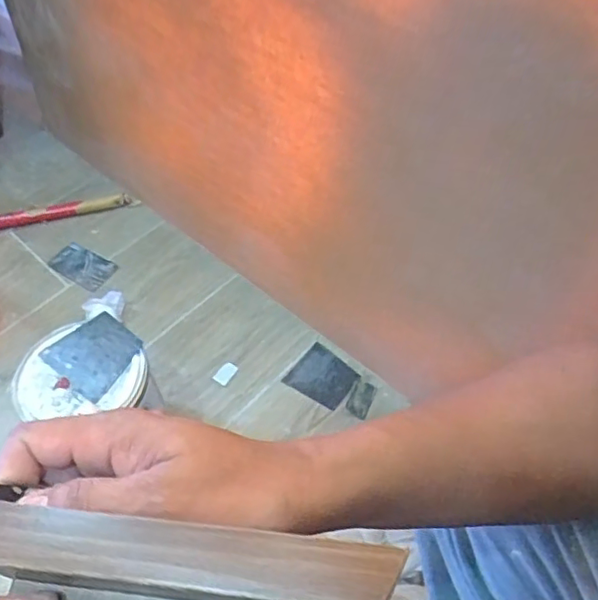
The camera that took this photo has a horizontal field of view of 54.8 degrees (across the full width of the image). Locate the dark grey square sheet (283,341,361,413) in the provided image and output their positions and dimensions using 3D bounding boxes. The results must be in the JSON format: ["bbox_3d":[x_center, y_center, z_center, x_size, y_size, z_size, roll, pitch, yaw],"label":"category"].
[{"bbox_3d":[0.039,0.125,0.930,0.096,0.010,0.091,33,60,21],"label":"dark grey square sheet"}]

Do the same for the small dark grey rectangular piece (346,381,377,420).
[{"bbox_3d":[0.099,0.156,0.908,0.033,0.011,0.056,23,57,16],"label":"small dark grey rectangular piece"}]

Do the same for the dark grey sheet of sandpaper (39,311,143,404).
[{"bbox_3d":[-0.259,0.064,0.728,0.094,0.006,0.093,35,70,12],"label":"dark grey sheet of sandpaper"}]

